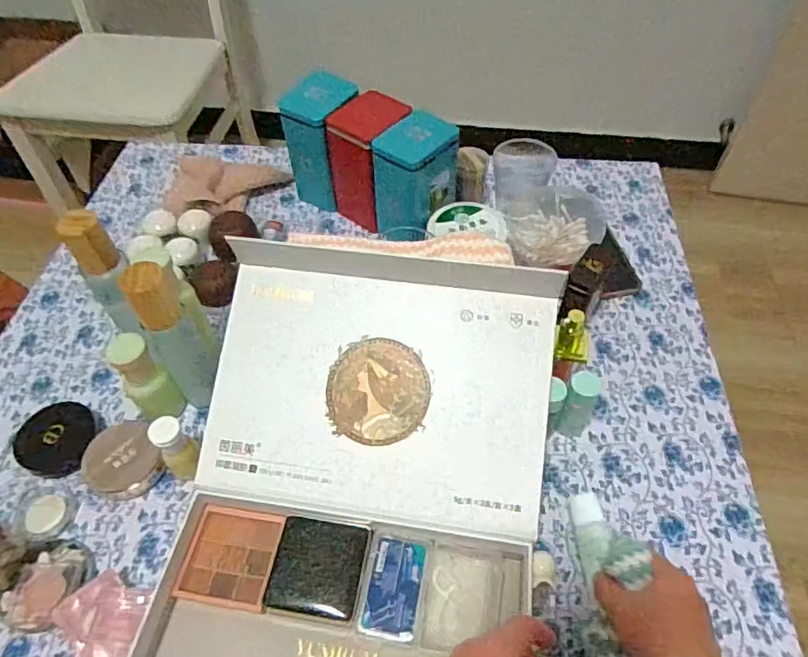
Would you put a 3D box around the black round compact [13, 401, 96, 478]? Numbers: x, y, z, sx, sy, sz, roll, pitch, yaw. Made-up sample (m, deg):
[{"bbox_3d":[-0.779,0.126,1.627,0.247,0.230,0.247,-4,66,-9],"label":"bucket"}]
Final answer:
[{"bbox_3d":[-0.331,0.105,0.535,0.065,0.018,0.070,0,52,1],"label":"black round compact"}]

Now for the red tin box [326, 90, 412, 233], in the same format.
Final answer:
[{"bbox_3d":[-0.038,-0.205,0.690,0.069,0.138,0.084,31,59,22],"label":"red tin box"}]

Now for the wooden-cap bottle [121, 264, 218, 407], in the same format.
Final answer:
[{"bbox_3d":[-0.200,0.008,0.494,0.037,0.151,0.040,21,55,16],"label":"wooden-cap bottle"}]

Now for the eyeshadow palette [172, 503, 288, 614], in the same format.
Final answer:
[{"bbox_3d":[-0.138,0.184,0.455,0.069,0.011,0.072,11,70,3],"label":"eyeshadow palette"}]

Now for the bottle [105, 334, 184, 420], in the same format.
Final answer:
[{"bbox_3d":[-0.235,0.053,0.518,0.030,0.116,0.036,35,60,25],"label":"bottle"}]

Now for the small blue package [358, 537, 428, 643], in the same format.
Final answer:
[{"bbox_3d":[-0.007,0.199,0.432,0.043,0.008,0.071,7,53,6],"label":"small blue package"}]

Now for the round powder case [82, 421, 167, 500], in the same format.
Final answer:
[{"bbox_3d":[-0.256,0.120,0.511,0.066,0.017,0.066,7,67,-18],"label":"round powder case"}]

